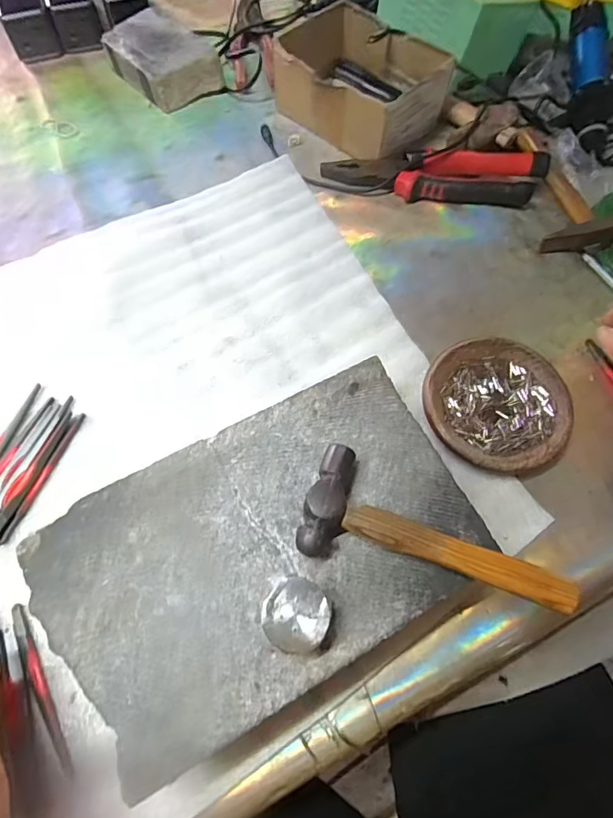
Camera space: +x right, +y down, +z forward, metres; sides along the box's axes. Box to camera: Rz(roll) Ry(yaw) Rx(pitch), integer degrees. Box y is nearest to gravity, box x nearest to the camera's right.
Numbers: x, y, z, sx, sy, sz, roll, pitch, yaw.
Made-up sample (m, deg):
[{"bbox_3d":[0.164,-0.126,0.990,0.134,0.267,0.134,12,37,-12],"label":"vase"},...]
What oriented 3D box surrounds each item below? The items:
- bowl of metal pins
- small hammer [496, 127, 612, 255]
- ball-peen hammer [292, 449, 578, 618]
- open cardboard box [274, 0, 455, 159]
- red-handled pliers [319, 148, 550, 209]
[{"bbox_3d":[0.149,-0.003,0.360,0.111,0.021,0.111,1,64,-1],"label":"bowl of metal pins"},{"bbox_3d":[0.260,-0.239,0.471,0.077,0.028,0.182,-10,65,-6],"label":"small hammer"},{"bbox_3d":[0.075,0.065,0.255,0.150,0.017,0.061,13,64,4],"label":"ball-peen hammer"},{"bbox_3d":[0.058,-0.357,0.500,0.129,0.068,0.167,-41,72,-19],"label":"open cardboard box"},{"bbox_3d":[0.135,-0.247,0.473,0.227,0.025,0.066,-1,64,-2],"label":"red-handled pliers"}]

